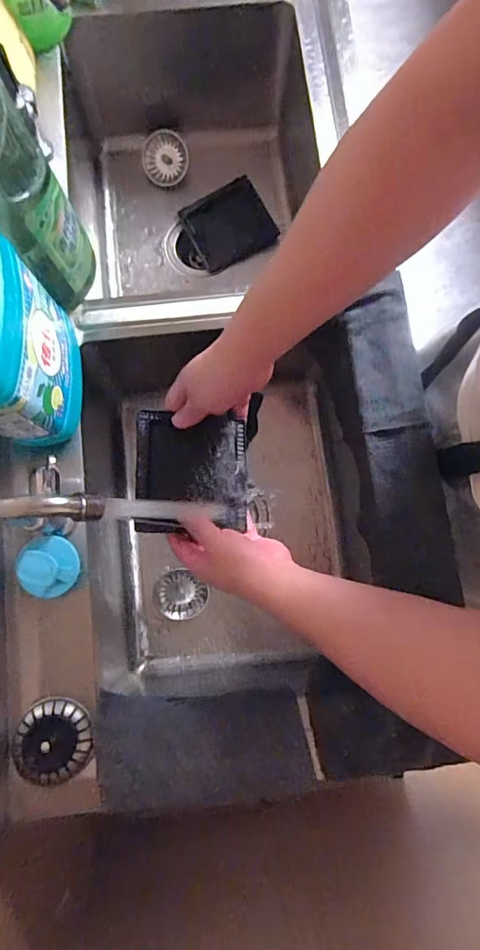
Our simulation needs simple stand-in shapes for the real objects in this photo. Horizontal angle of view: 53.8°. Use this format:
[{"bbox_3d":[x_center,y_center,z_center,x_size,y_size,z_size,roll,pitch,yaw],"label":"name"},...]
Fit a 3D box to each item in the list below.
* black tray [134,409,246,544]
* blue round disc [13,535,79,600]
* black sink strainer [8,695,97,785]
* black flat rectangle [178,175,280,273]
[{"bbox_3d":[-0.051,-0.004,0.506,0.117,0.023,0.124,1,76,-14],"label":"black tray"},{"bbox_3d":[-0.184,0.088,0.452,0.049,0.034,0.055,-18,81,-4],"label":"blue round disc"},{"bbox_3d":[-0.175,0.248,0.438,0.070,0.023,0.069,0,80,-1],"label":"black sink strainer"},{"bbox_3d":[-0.017,-0.405,0.769,0.122,0.013,0.117,-28,94,8],"label":"black flat rectangle"}]

